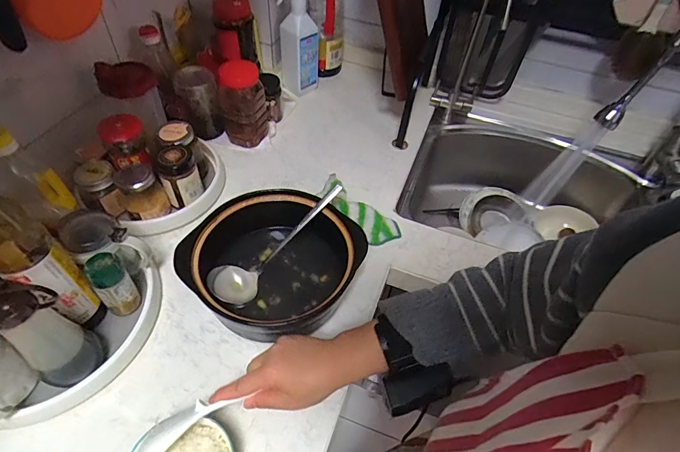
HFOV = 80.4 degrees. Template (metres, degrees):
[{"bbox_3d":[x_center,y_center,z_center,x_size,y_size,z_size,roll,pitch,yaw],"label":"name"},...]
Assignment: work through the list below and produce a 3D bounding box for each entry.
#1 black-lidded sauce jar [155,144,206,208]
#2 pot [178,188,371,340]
[{"bbox_3d":[-0.264,-0.078,0.675,0.062,0.107,0.060,2,50,-2],"label":"black-lidded sauce jar"},{"bbox_3d":[-0.091,0.059,0.583,0.246,0.103,0.207,-11,52,-13],"label":"pot"}]

